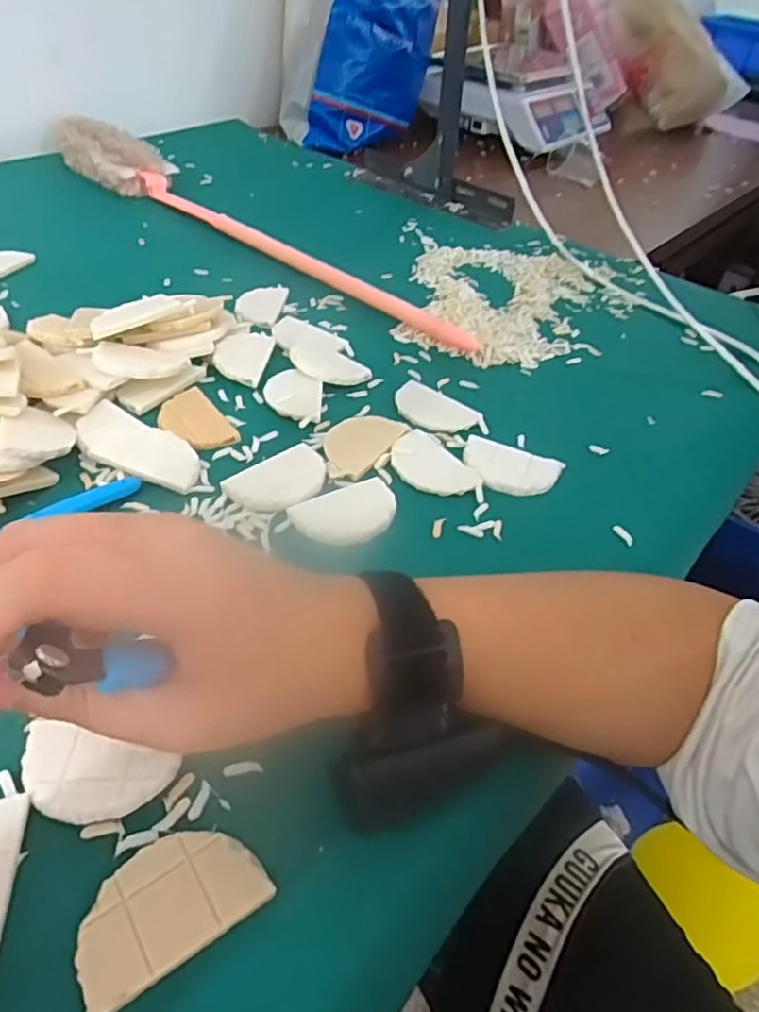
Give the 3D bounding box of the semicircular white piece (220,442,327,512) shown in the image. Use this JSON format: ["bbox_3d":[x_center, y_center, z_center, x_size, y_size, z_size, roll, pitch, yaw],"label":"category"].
[{"bbox_3d":[-0.063,-0.018,0.418,0.044,0.008,0.069,34,49,25],"label":"semicircular white piece"}]

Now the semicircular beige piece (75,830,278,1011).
[{"bbox_3d":[-0.079,0.149,0.239,0.067,0.007,0.042,-24,51,-29],"label":"semicircular beige piece"}]

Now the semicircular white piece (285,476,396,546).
[{"bbox_3d":[-0.018,0.005,0.406,0.068,0.004,0.045,-23,51,-28],"label":"semicircular white piece"}]

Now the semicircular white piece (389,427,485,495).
[{"bbox_3d":[0.035,-0.030,0.444,0.047,0.004,0.066,-19,49,-25],"label":"semicircular white piece"}]

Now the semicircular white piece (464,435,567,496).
[{"bbox_3d":[0.092,-0.028,0.448,0.069,0.006,0.043,20,45,13],"label":"semicircular white piece"}]

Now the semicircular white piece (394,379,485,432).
[{"bbox_3d":[0.042,-0.076,0.493,0.069,0.004,0.044,33,49,25],"label":"semicircular white piece"}]

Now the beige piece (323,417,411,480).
[{"bbox_3d":[-0.016,-0.047,0.455,0.045,0.004,0.073,29,48,22],"label":"beige piece"}]

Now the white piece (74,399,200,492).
[{"bbox_3d":[-0.162,-0.039,0.424,0.100,0.009,0.044,24,46,17],"label":"white piece"}]

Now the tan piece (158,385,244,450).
[{"bbox_3d":[-0.134,-0.064,0.457,0.043,0.004,0.066,-23,51,-28],"label":"tan piece"}]

